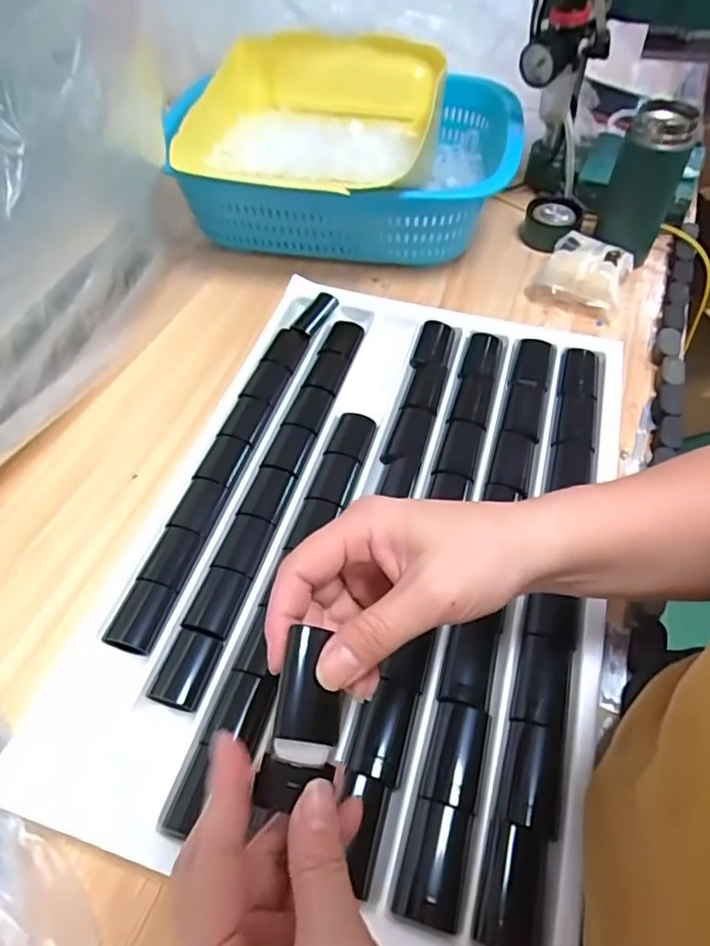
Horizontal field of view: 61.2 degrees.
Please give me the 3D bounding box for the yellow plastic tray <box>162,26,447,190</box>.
[{"bbox_3d":[-0.046,-0.395,0.670,0.281,0.086,0.213,-1,55,1],"label":"yellow plastic tray"}]

